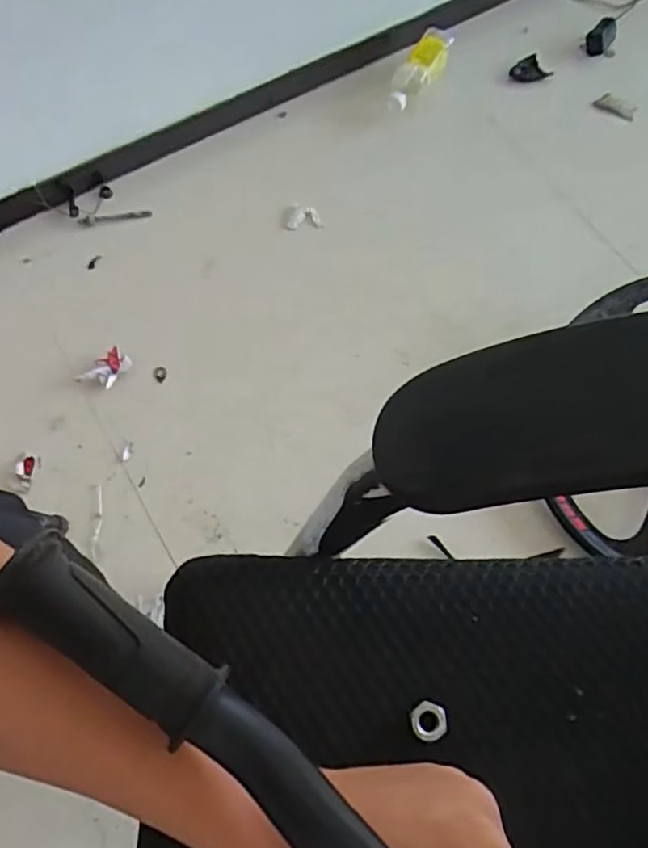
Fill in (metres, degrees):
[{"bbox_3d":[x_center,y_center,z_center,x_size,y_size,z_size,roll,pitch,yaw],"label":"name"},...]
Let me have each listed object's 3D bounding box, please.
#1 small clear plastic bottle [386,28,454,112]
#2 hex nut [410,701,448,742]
[{"bbox_3d":[0.170,-0.629,1.073,0.071,0.045,0.189,38,90,14],"label":"small clear plastic bottle"},{"bbox_3d":[0.050,0.142,0.293,0.017,0.004,0.017,-8,69,-3],"label":"hex nut"}]

